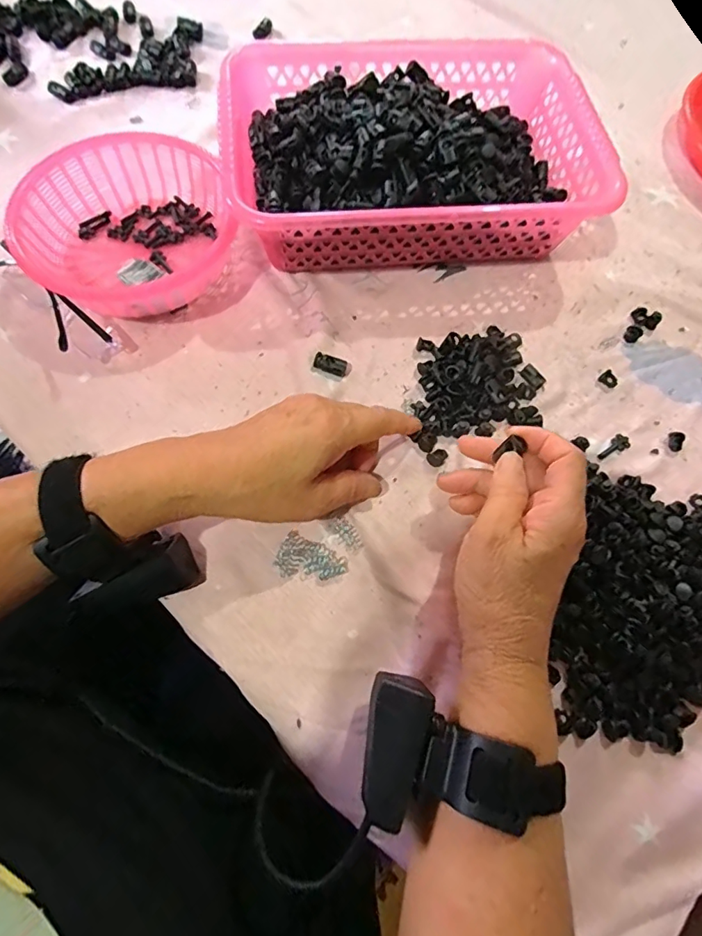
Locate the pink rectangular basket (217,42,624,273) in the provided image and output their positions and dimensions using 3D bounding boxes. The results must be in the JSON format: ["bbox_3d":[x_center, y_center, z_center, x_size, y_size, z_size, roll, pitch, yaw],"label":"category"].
[{"bbox_3d":[0.050,-0.272,0.421,0.297,0.082,0.209,-5,68,-5],"label":"pink rectangular basket"}]

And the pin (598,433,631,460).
[{"bbox_3d":[0.198,-0.015,0.362,0.031,0.004,0.012,-36,74,-16],"label":"pin"}]

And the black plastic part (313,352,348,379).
[{"bbox_3d":[-0.016,-0.079,0.373,0.025,0.010,0.013,18,68,4],"label":"black plastic part"}]

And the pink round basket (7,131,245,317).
[{"bbox_3d":[-0.172,-0.194,0.393,0.168,0.048,0.160,40,71,13],"label":"pink round basket"}]

